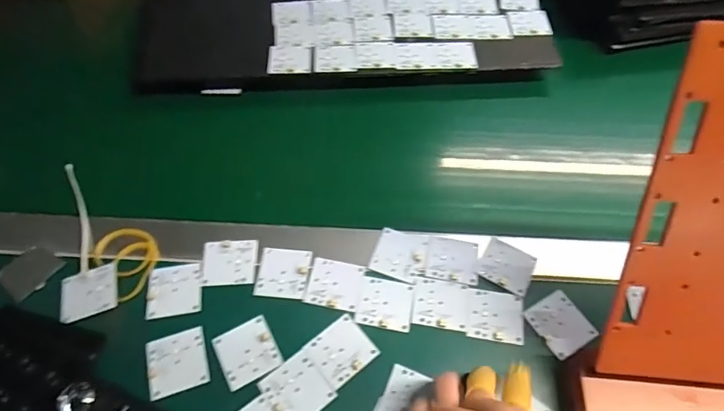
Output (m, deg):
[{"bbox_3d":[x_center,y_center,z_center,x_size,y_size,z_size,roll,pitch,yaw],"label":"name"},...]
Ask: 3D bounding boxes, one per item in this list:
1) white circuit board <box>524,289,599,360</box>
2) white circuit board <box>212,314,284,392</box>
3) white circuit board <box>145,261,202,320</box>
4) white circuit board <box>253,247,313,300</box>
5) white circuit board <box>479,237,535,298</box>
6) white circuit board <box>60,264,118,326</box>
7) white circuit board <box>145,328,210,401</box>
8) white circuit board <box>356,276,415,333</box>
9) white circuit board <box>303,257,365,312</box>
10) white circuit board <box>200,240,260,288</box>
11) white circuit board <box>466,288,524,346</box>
[{"bbox_3d":[0.173,0.101,0.395,0.044,0.007,0.049,-23,60,-16],"label":"white circuit board"},{"bbox_3d":[-0.095,0.121,0.381,0.046,0.004,0.047,-24,60,-16],"label":"white circuit board"},{"bbox_3d":[-0.167,0.074,0.409,0.045,0.004,0.049,-7,57,-6],"label":"white circuit board"},{"bbox_3d":[-0.072,0.061,0.419,0.046,0.004,0.048,5,57,2],"label":"white circuit board"},{"bbox_3d":[0.135,0.056,0.423,0.046,0.004,0.044,27,60,15],"label":"white circuit board"},{"bbox_3d":[-0.242,0.078,0.405,0.050,0.004,0.043,-17,59,-12],"label":"white circuit board"},{"bbox_3d":[-0.151,0.128,0.377,0.046,0.004,0.049,-15,58,-11],"label":"white circuit board"},{"bbox_3d":[0.021,0.086,0.405,0.047,0.004,0.044,10,57,5],"label":"white circuit board"},{"bbox_3d":[-0.024,0.070,0.414,0.047,0.004,0.045,10,57,5],"label":"white circuit board"},{"bbox_3d":[-0.122,0.052,0.425,0.049,0.004,0.044,-2,57,-3],"label":"white circuit board"},{"bbox_3d":[0.116,0.096,0.402,0.049,0.004,0.045,8,57,3],"label":"white circuit board"}]

